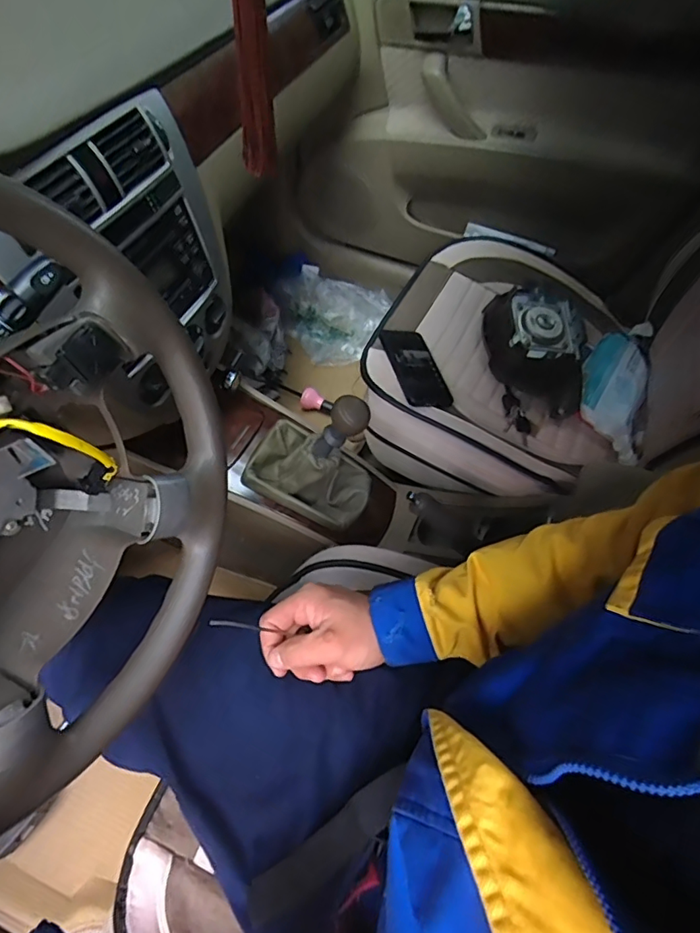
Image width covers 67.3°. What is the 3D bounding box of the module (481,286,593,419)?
[{"bbox_3d":[0.321,-0.219,0.894,0.197,0.099,0.185,20,55,10],"label":"module"}]

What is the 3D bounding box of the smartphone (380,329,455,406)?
[{"bbox_3d":[0.106,-0.157,0.830,0.072,0.014,0.161,-9,60,-16],"label":"smartphone"}]

